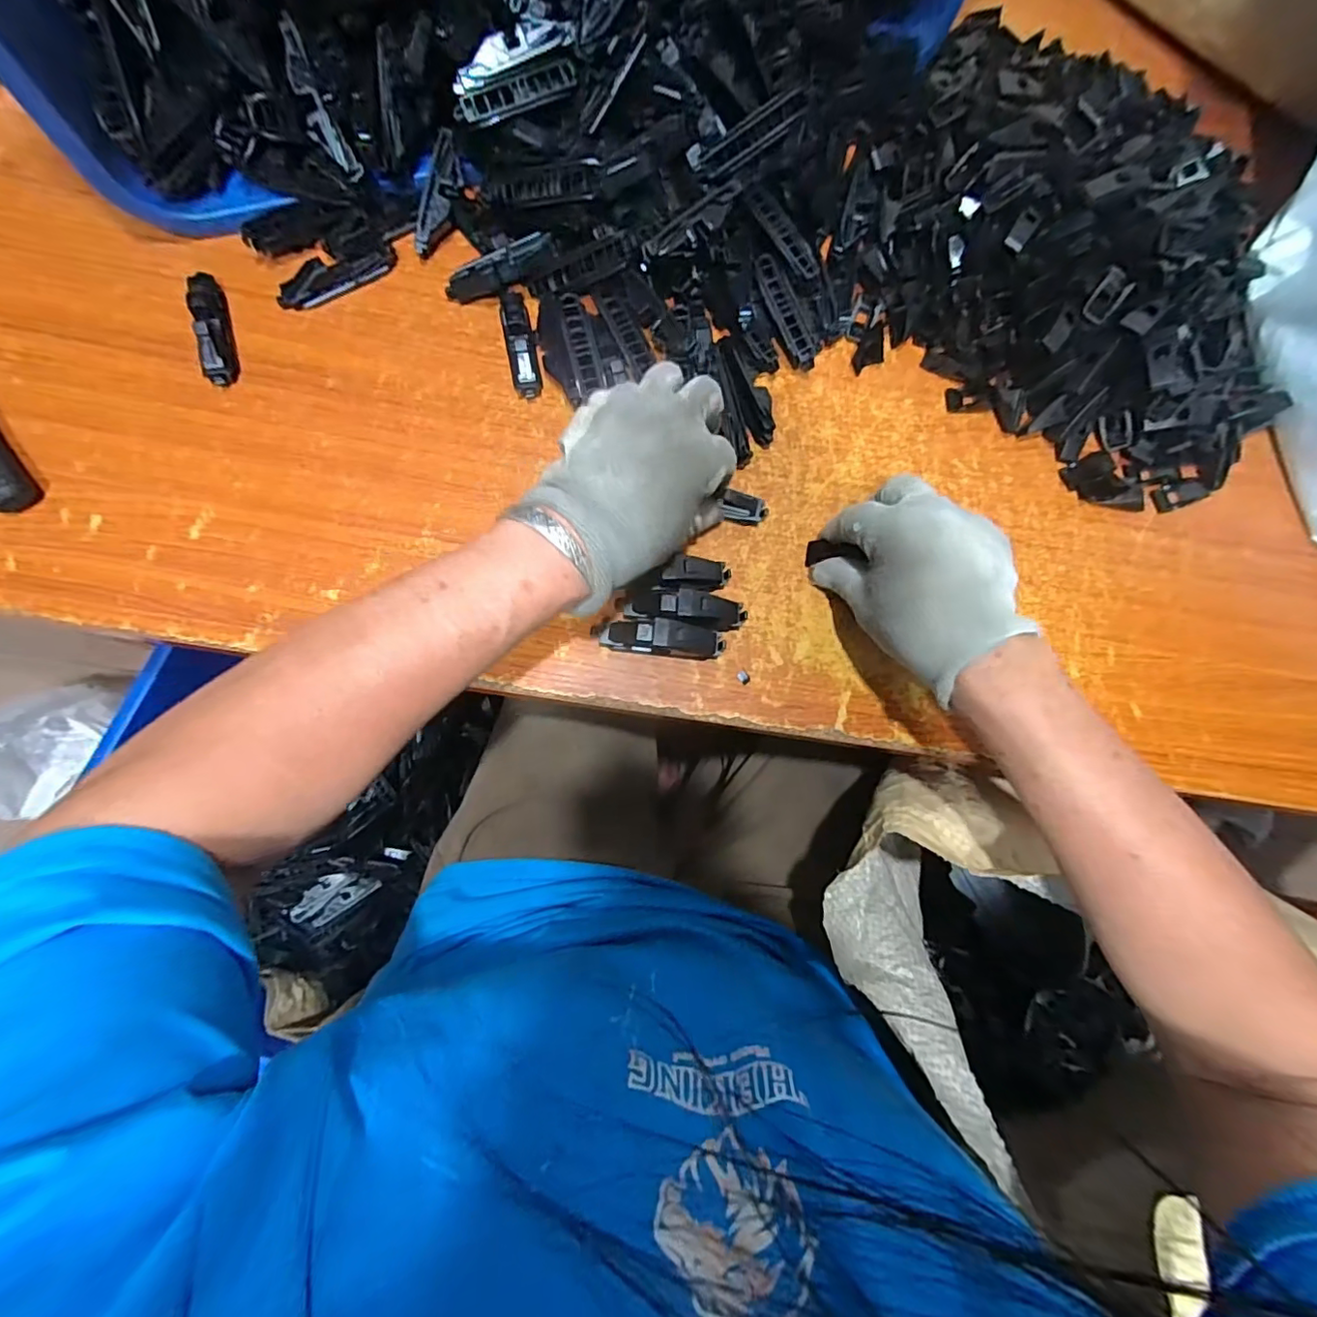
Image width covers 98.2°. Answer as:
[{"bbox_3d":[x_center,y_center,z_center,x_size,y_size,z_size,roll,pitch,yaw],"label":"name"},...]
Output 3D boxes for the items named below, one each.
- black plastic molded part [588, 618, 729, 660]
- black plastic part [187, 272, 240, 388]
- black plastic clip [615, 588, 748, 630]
[{"bbox_3d":[0.001,-0.013,0.355,0.082,0.021,0.020,8,79,-4],"label":"black plastic molded part"},{"bbox_3d":[-0.285,-0.214,0.362,0.017,0.017,0.081,-16,82,-8],"label":"black plastic part"},{"bbox_3d":[0.016,-0.031,0.359,0.080,0.025,0.021,10,79,-4],"label":"black plastic clip"}]

